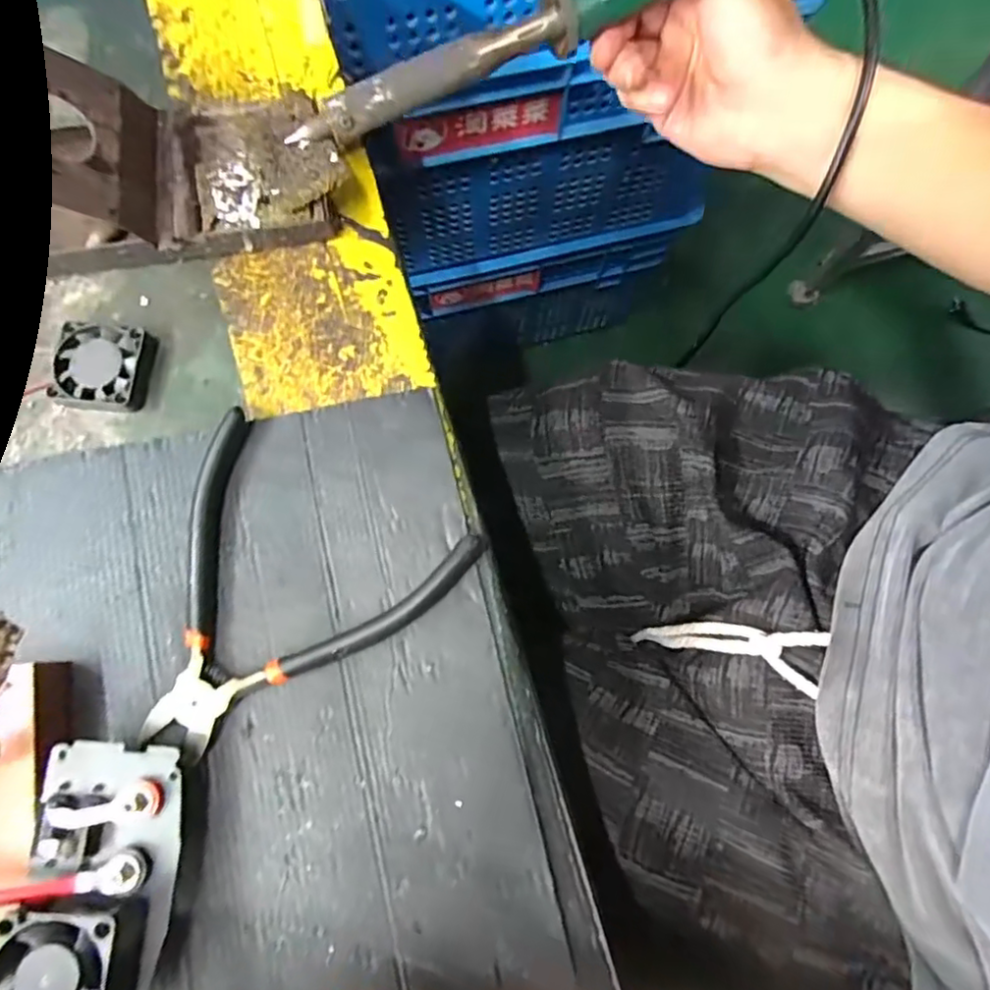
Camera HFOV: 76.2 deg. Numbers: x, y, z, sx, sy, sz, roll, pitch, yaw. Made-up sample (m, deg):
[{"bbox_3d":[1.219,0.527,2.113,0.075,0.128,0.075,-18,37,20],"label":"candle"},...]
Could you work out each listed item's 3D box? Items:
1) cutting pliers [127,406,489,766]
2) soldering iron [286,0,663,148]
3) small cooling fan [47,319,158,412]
[{"bbox_3d":[-0.096,0.048,0.276,0.128,0.010,0.133,29,80,7],"label":"cutting pliers"},{"bbox_3d":[0.035,-0.227,0.304,0.279,0.020,0.029,-24,78,-2],"label":"soldering iron"},{"bbox_3d":[-0.188,-0.061,0.302,0.039,0.012,0.041,6,79,1],"label":"small cooling fan"}]

